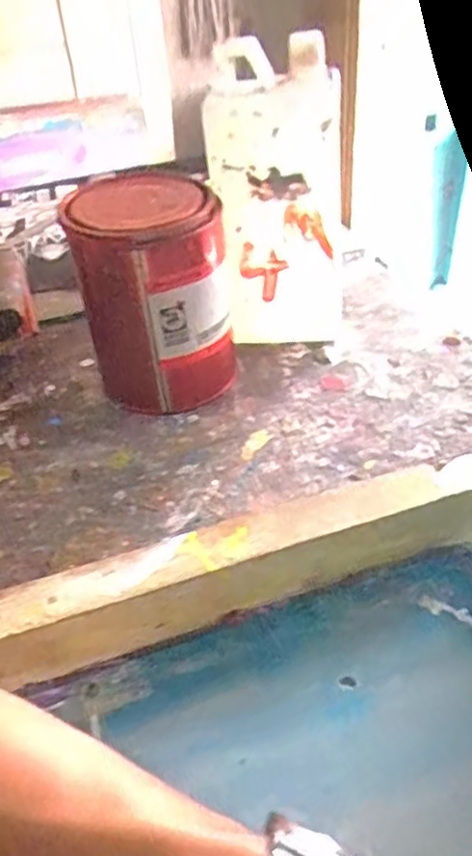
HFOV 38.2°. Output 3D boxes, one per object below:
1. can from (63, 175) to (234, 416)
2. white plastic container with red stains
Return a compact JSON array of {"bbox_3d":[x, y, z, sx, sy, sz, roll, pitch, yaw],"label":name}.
[{"bbox_3d":[-0.060,-0.095,0.503,0.103,0.150,0.093,-17,41,-14],"label":"can"},{"bbox_3d":[0.030,-0.164,0.520,0.107,0.214,0.058,-1,39,5],"label":"white plastic container with red stains"}]

